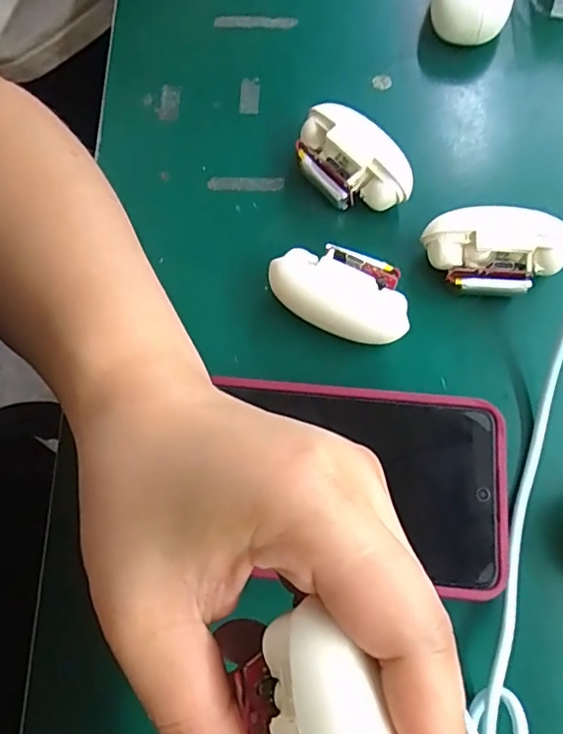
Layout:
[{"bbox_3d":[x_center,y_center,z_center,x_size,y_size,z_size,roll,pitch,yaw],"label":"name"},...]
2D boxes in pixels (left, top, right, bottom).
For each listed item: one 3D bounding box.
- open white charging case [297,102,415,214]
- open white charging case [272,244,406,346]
[{"bbox_3d":[0.034,-0.099,0.279,0.060,0.033,0.034,41,78,13],"label":"open white charging case"},{"bbox_3d":[0.026,-0.033,0.262,0.063,0.026,0.037,13,73,5],"label":"open white charging case"}]

